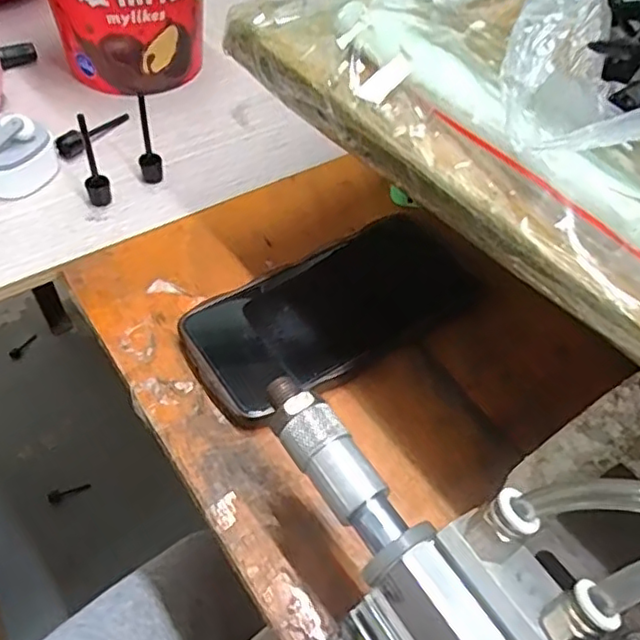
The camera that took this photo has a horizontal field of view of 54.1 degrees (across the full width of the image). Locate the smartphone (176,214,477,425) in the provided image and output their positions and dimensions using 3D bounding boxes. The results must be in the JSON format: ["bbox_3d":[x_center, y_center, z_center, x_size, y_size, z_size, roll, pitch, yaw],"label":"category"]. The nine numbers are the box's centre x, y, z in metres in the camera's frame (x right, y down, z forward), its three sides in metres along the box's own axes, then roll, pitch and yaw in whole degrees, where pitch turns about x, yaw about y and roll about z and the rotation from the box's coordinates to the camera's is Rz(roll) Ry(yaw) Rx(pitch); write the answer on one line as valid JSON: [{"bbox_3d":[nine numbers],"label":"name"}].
[{"bbox_3d":[0.010,-0.010,0.353,0.170,0.014,0.078,-28,60,-21],"label":"smartphone"}]

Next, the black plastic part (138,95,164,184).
[{"bbox_3d":[-0.113,-0.116,0.410,0.014,0.059,0.013,-8,53,-12],"label":"black plastic part"}]

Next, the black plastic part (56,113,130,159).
[{"bbox_3d":[-0.163,-0.136,0.451,0.014,0.015,0.062,24,53,13],"label":"black plastic part"}]

